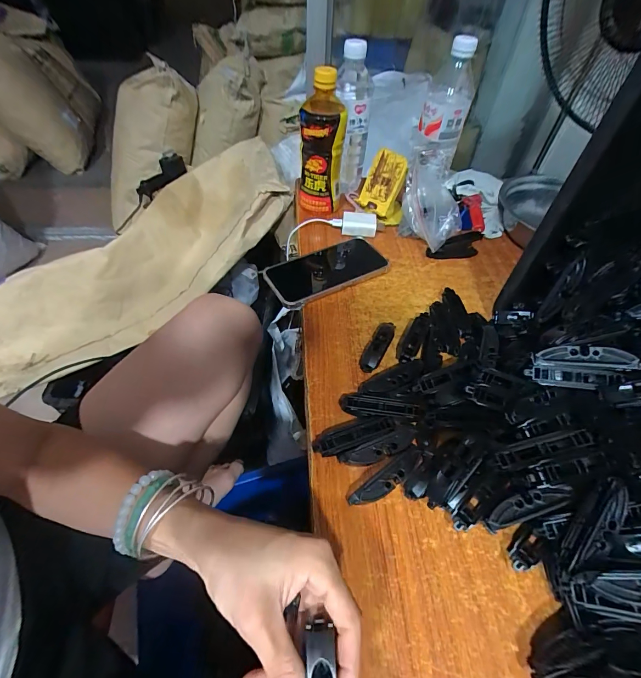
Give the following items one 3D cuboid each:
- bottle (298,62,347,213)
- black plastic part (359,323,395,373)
[{"bbox_3d":[0.001,-0.292,0.529,0.066,0.186,0.061,2,50,-1],"label":"bottle"},{"bbox_3d":[0.068,0.007,0.407,0.022,0.015,0.077,21,52,14],"label":"black plastic part"}]

